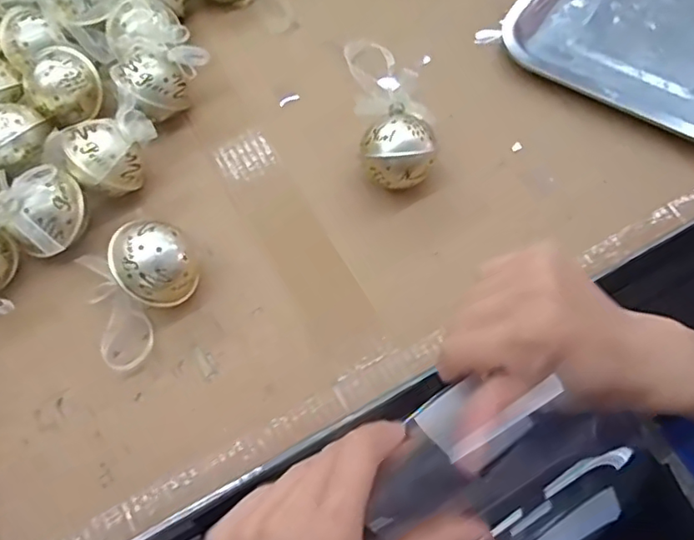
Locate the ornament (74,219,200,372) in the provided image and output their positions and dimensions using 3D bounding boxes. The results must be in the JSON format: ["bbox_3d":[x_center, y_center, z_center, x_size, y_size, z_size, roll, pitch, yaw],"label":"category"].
[{"bbox_3d":[-0.137,0.011,0.385,0.075,0.061,0.081,0,68,0],"label":"ornament"}]

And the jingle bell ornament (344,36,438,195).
[{"bbox_3d":[0.033,-0.108,0.418,0.053,0.067,0.107,-9,63,0],"label":"jingle bell ornament"}]

